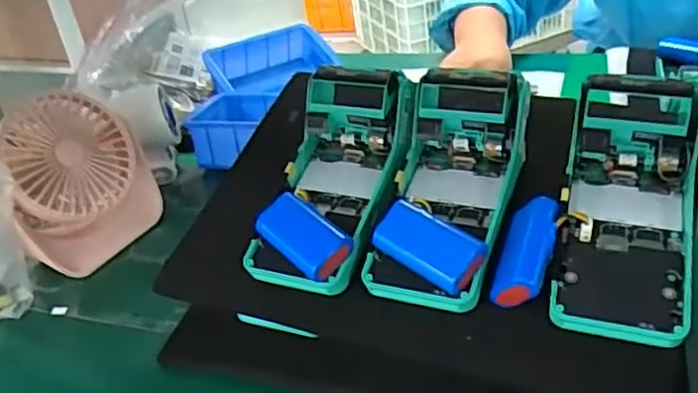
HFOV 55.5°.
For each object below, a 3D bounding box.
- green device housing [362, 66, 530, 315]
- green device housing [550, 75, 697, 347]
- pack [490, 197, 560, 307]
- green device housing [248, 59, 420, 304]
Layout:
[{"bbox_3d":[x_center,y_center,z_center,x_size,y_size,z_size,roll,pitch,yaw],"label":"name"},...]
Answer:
[{"bbox_3d":[0.068,-0.005,0.443,0.081,0.059,0.172,11,63,17],"label":"green device housing"},{"bbox_3d":[0.170,0.005,0.404,0.077,0.051,0.174,10,63,16],"label":"green device housing"},{"bbox_3d":[0.107,0.033,0.402,0.016,0.032,0.072,33,56,-12],"label":"pack"},{"bbox_3d":[-0.009,-0.009,0.474,0.083,0.064,0.169,10,64,16],"label":"green device housing"}]

